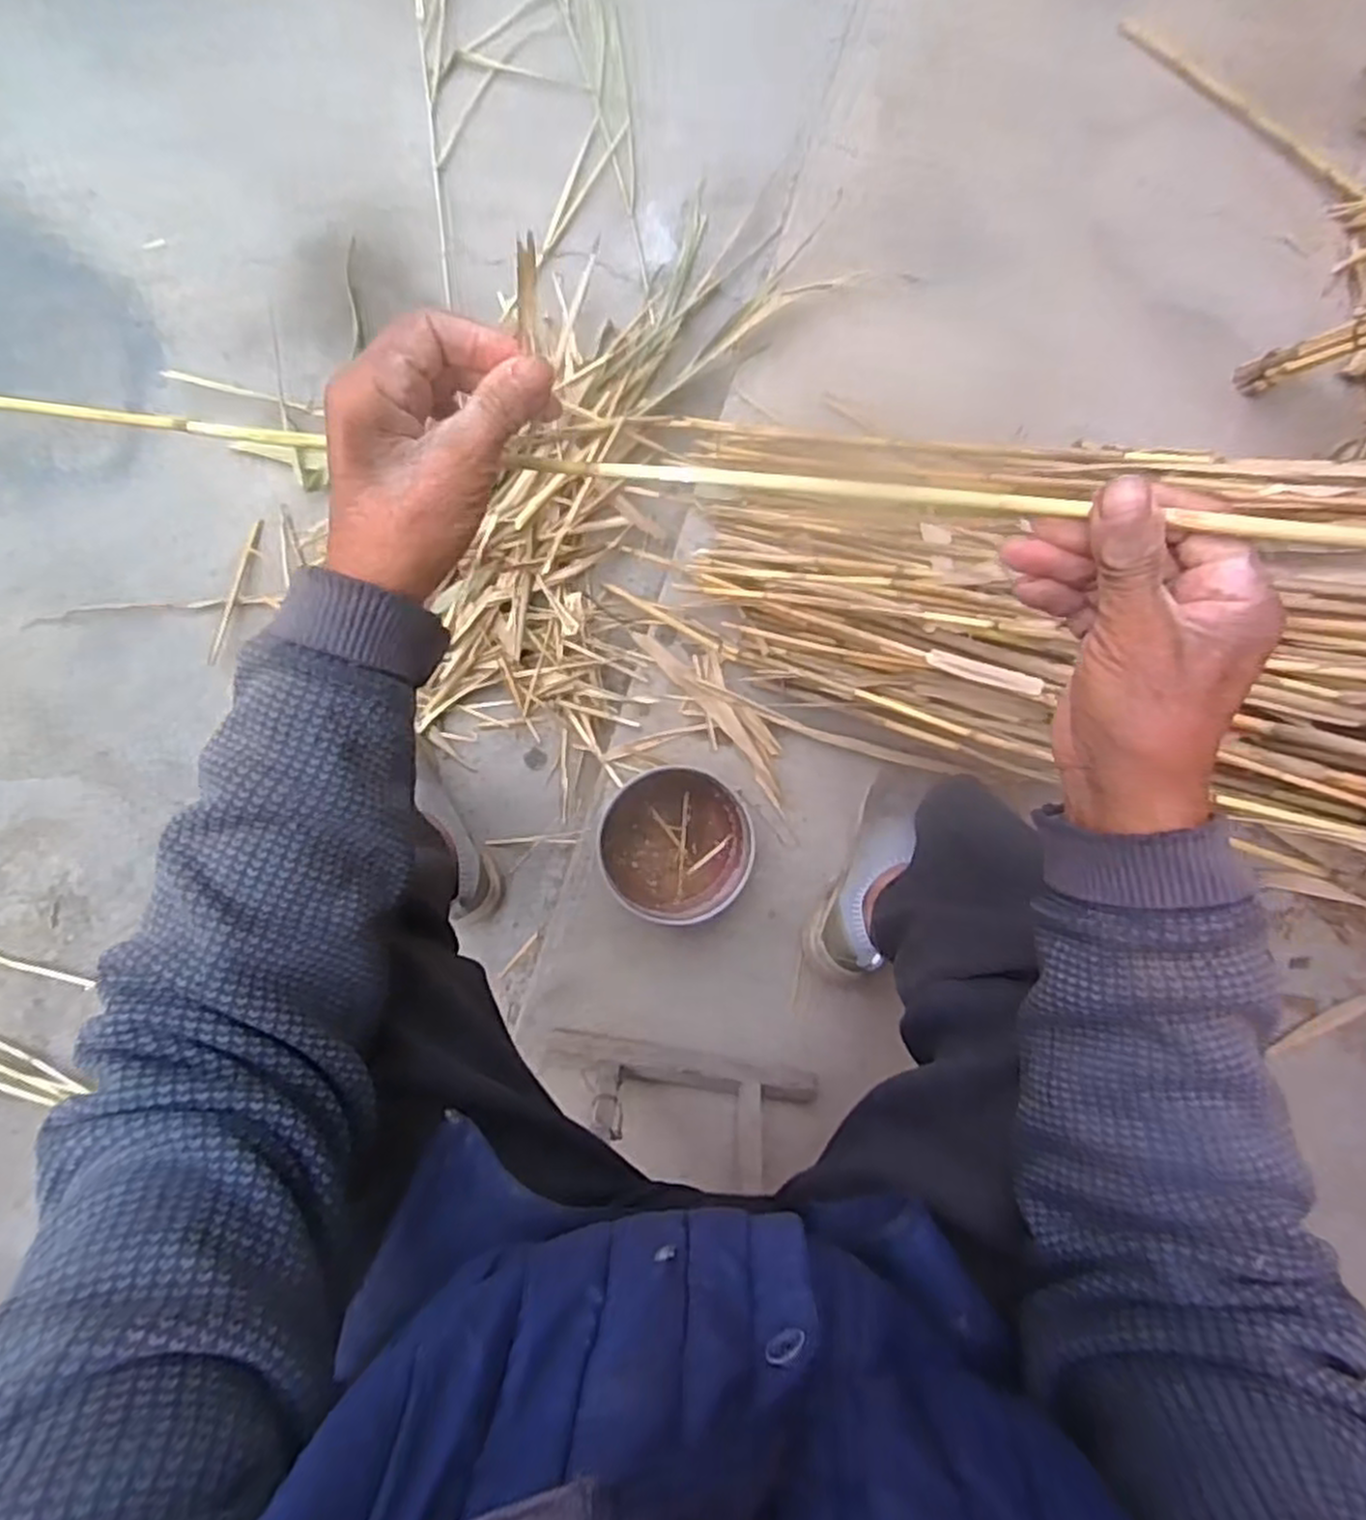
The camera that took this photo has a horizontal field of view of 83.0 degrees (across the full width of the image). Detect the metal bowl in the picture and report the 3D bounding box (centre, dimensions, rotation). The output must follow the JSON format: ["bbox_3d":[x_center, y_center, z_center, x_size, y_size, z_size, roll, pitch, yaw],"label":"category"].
[{"bbox_3d":[-0.009,0.087,0.821,0.154,0.063,0.152,0,93,-8],"label":"metal bowl"}]

